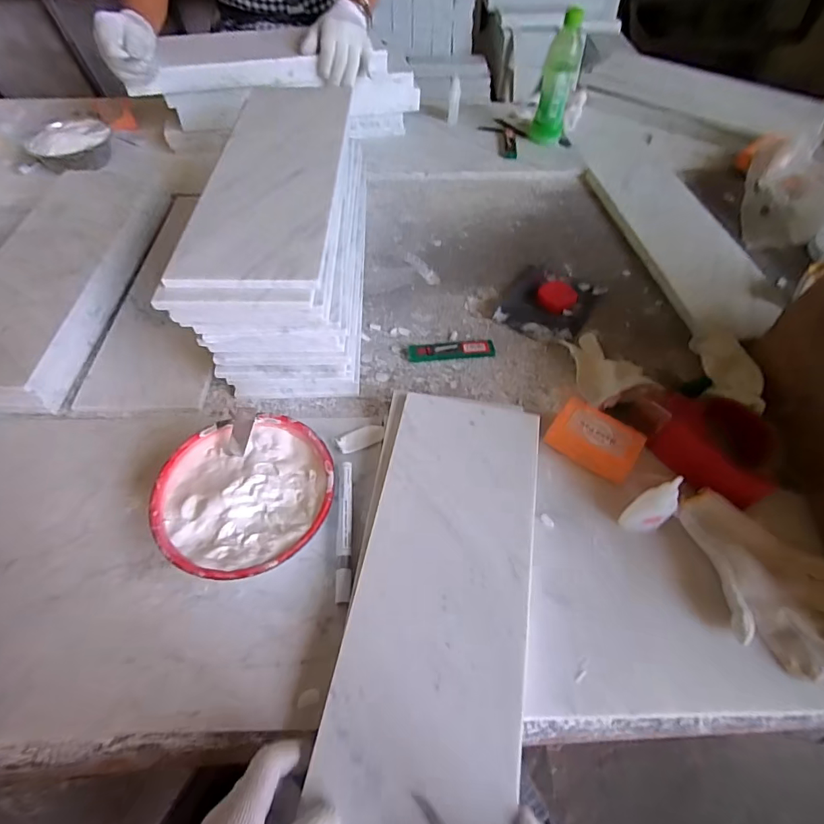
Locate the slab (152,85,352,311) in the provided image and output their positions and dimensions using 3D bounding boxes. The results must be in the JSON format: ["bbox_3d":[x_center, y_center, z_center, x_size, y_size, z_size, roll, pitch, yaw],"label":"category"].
[{"bbox_3d":[-0.167,-0.295,0.568,0.150,0.022,0.458,0,53,-1],"label":"slab"}]

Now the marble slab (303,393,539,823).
[{"bbox_3d":[0.024,0.174,0.396,0.148,0.009,0.450,10,55,7],"label":"marble slab"}]

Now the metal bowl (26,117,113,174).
[{"bbox_3d":[-0.624,-0.489,0.845,0.132,0.052,0.132,0,53,0],"label":"metal bowl"}]

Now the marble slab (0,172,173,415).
[{"bbox_3d":[-0.501,-0.206,0.652,0.173,0.053,0.470,0,53,-1],"label":"marble slab"}]

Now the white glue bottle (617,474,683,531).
[{"bbox_3d":[0.230,0.090,0.433,0.023,0.092,0.030,-31,60,-22],"label":"white glue bottle"}]

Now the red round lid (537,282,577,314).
[{"bbox_3d":[0.217,-0.173,0.683,0.061,0.019,0.054,-31,60,-22],"label":"red round lid"}]

